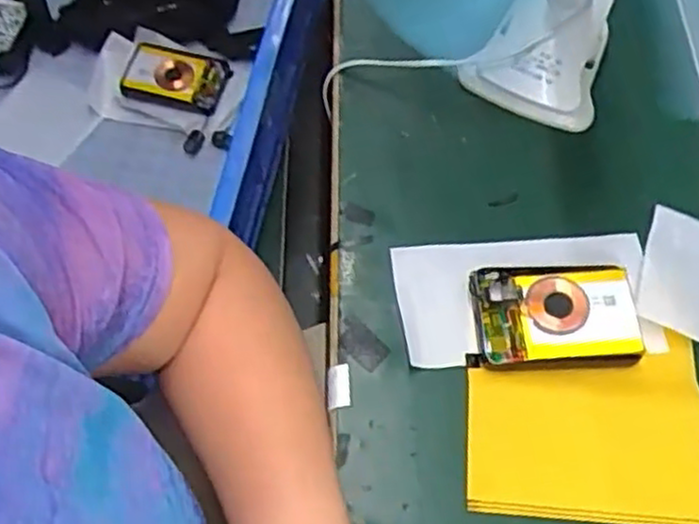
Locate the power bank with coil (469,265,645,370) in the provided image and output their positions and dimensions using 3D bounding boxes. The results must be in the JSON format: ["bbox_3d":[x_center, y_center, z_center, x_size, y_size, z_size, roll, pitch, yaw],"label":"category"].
[{"bbox_3d":[0.138,0.035,0.499,0.104,0.018,0.069,0,62,-2],"label":"power bank with coil"}]

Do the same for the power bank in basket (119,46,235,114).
[{"bbox_3d":[-0.188,-0.205,0.822,0.106,0.023,0.071,11,62,4],"label":"power bank in basket"}]

